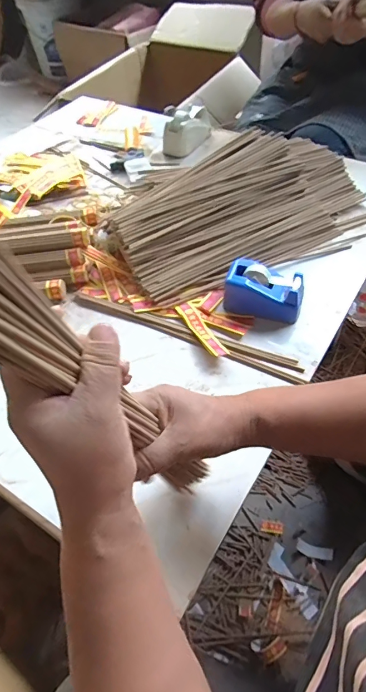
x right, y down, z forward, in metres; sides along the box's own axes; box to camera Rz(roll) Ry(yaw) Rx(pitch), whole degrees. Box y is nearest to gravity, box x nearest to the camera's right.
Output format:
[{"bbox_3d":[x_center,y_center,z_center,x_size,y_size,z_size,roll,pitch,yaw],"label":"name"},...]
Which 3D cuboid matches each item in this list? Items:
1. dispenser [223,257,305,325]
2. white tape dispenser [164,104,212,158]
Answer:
[{"bbox_3d":[0.106,-0.072,0.551,0.098,0.052,0.055,17,55,16],"label":"dispenser"},{"bbox_3d":[0.008,-0.433,0.842,0.062,0.064,0.113,19,56,18],"label":"white tape dispenser"}]

